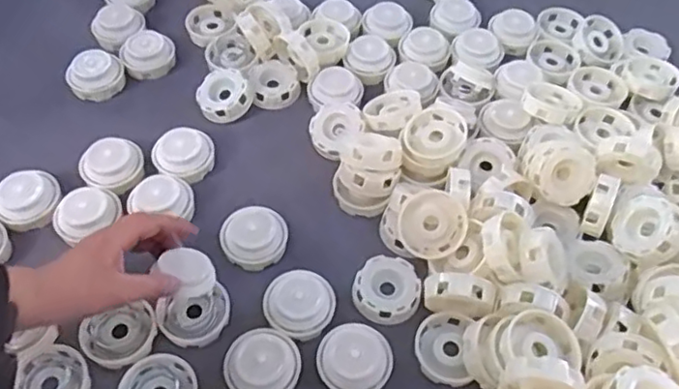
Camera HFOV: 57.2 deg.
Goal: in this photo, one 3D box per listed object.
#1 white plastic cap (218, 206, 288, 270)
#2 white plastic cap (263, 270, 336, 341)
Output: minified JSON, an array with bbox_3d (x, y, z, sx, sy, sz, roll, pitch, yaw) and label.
[{"bbox_3d":[-0.079,0.038,0.581,0.061,0.031,0.055,-11,57,-6],"label":"white plastic cap"},{"bbox_3d":[-0.035,0.091,0.538,0.059,0.027,0.058,1,57,2],"label":"white plastic cap"}]

